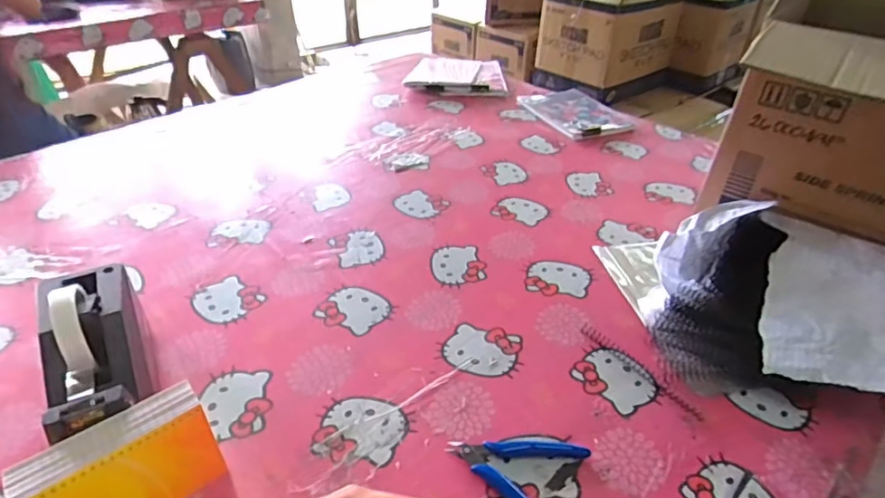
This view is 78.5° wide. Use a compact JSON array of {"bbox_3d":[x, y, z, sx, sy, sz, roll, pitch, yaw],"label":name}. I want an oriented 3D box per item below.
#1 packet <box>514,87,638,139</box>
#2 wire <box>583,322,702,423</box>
[{"bbox_3d":[0.282,-0.299,1.167,0.167,0.022,0.251,-12,38,-19],"label":"packet"},{"bbox_3d":[0.209,0.128,0.580,0.013,0.007,0.156,-21,42,-28],"label":"wire"}]

